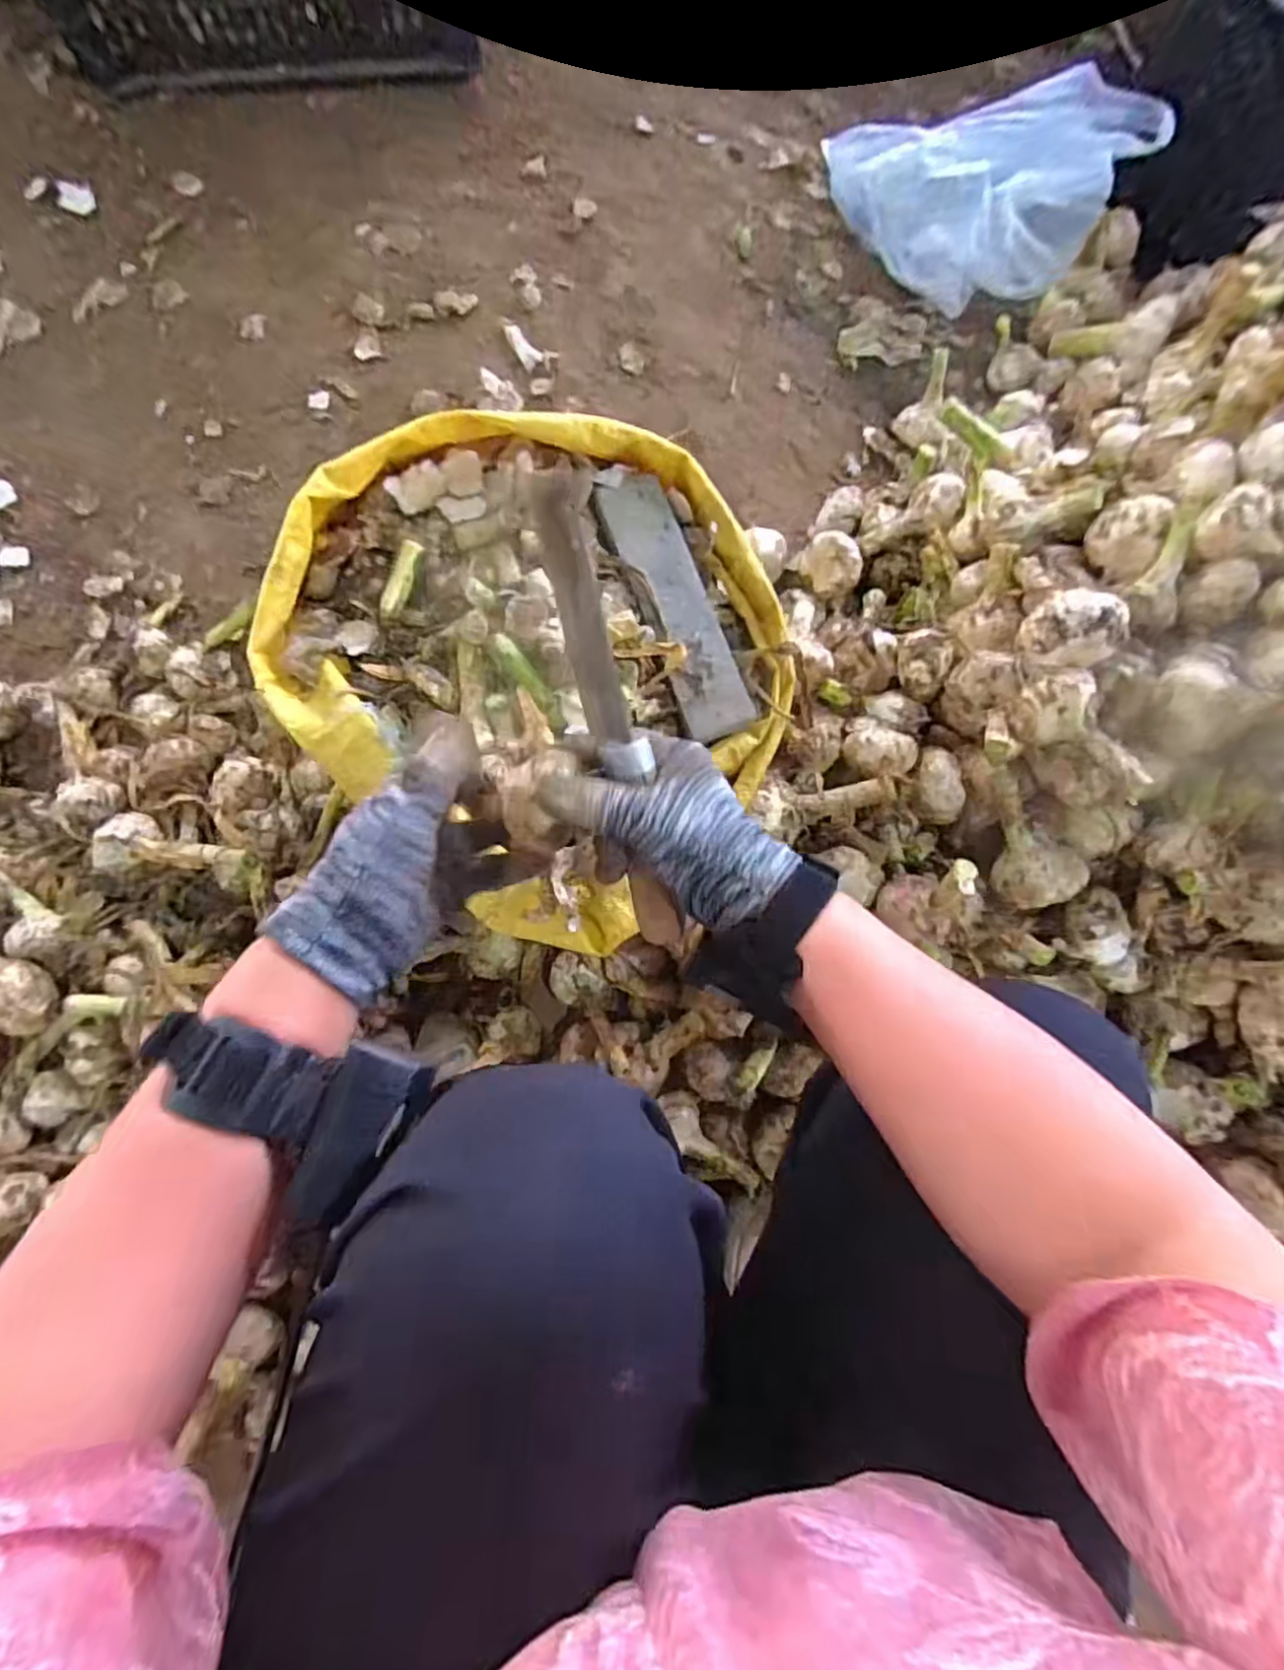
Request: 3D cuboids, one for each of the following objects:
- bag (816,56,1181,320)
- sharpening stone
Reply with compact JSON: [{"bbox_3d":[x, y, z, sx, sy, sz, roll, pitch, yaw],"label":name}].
[{"bbox_3d":[0.353,-0.712,0.725,0.288,0.114,0.237,39,82,2],"label":"bag"},{"bbox_3d":[0.027,-0.167,0.490,0.057,0.016,0.196,-21,84,-6],"label":"sharpening stone"}]

